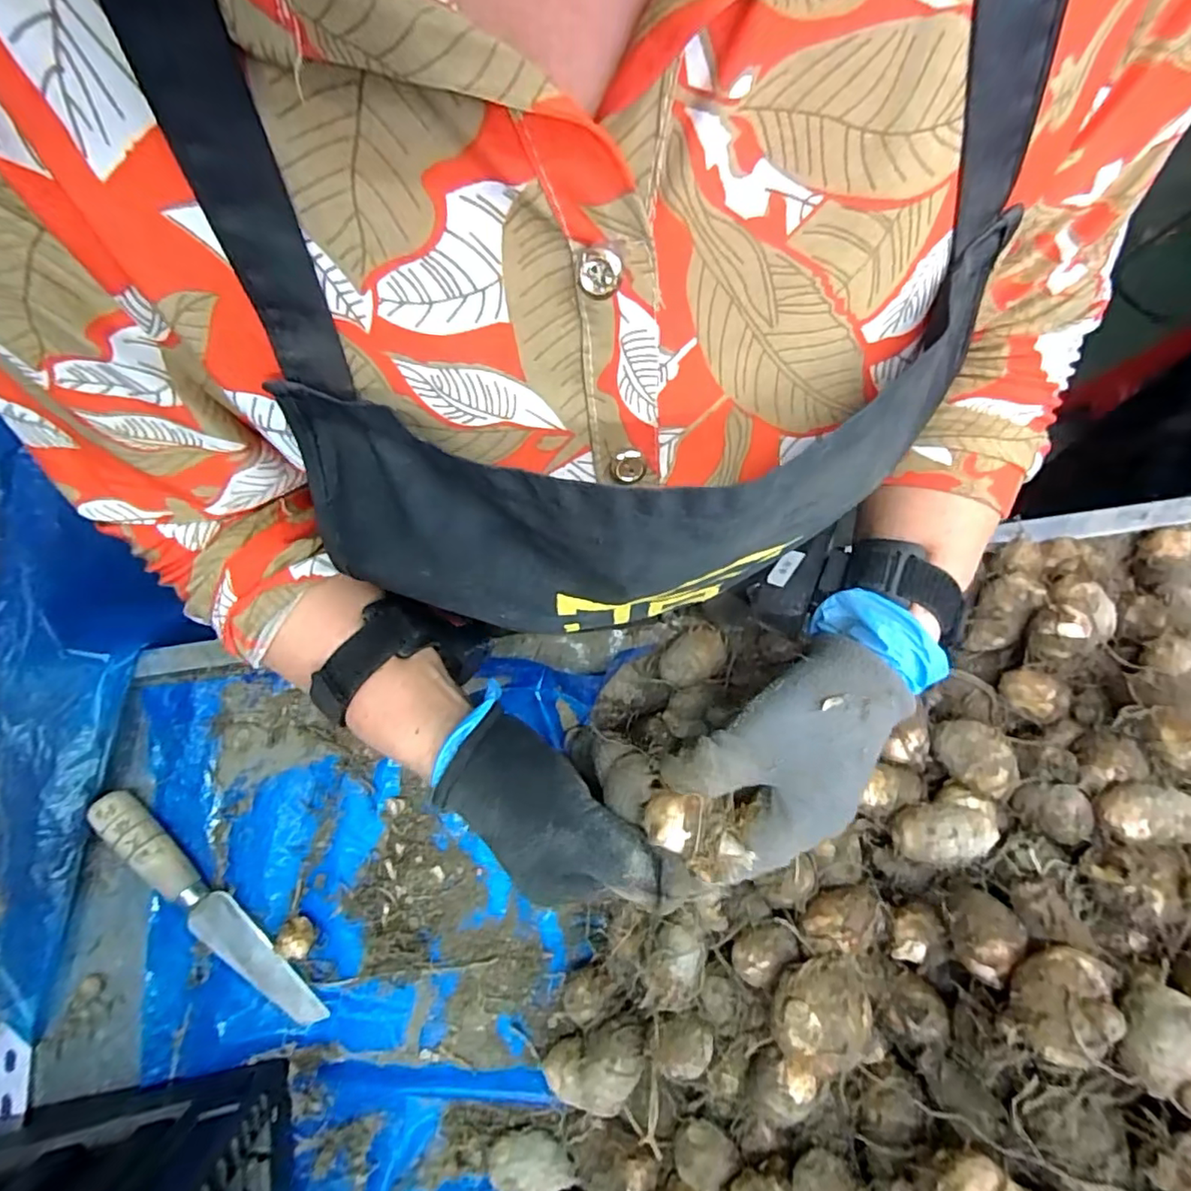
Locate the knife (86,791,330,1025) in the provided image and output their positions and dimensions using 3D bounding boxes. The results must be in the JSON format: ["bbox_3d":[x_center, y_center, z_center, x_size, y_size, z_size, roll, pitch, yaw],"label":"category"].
[{"bbox_3d":[-0.261,0.211,0.397,0.200,0.024,0.028,42,81,8],"label":"knife"}]

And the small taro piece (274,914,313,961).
[{"bbox_3d":[-0.198,0.223,0.395,0.024,0.017,0.022,11,78,2],"label":"small taro piece"}]

